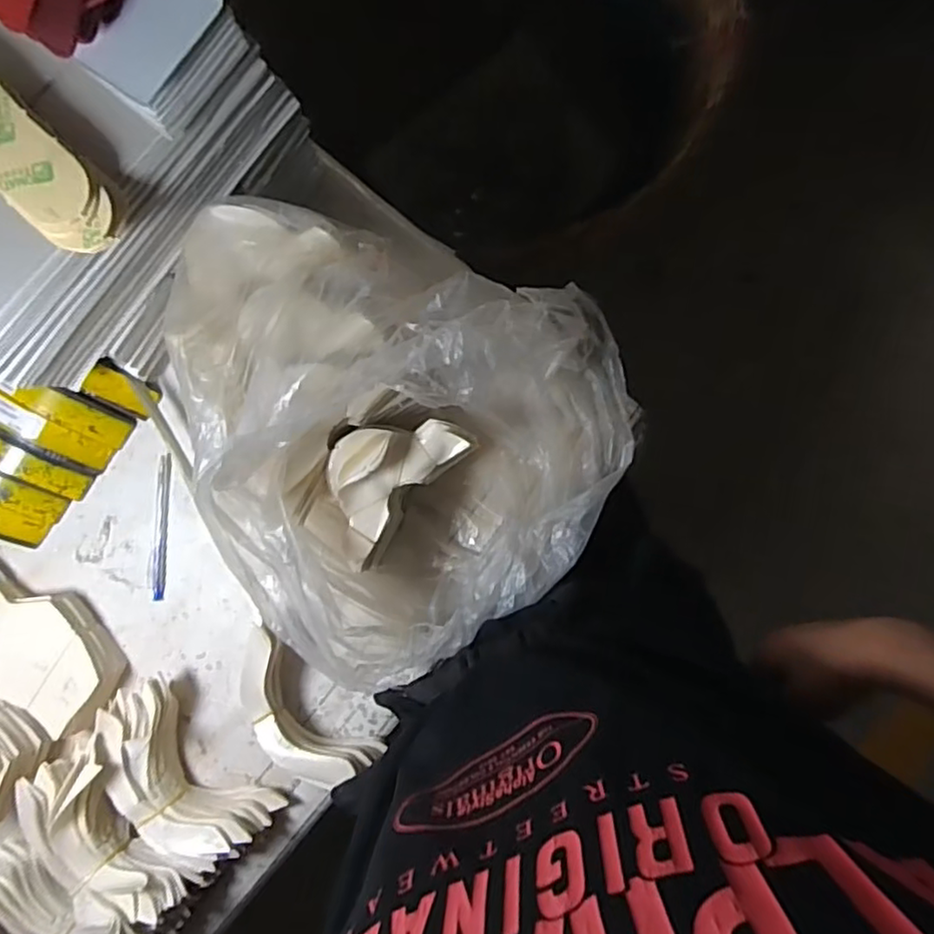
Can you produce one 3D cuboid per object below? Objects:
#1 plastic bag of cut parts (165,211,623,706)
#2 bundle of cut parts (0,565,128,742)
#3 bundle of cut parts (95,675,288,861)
[{"bbox_3d":[-0.048,-0.043,0.552,0.336,0.182,0.397,-22,85,1],"label":"plastic bag of cut parts"},{"bbox_3d":[-0.412,0.156,0.635,0.102,0.058,0.190,-25,85,1],"label":"bundle of cut parts"},{"bbox_3d":[-0.270,0.285,0.617,0.100,0.057,0.173,-41,85,0],"label":"bundle of cut parts"}]

